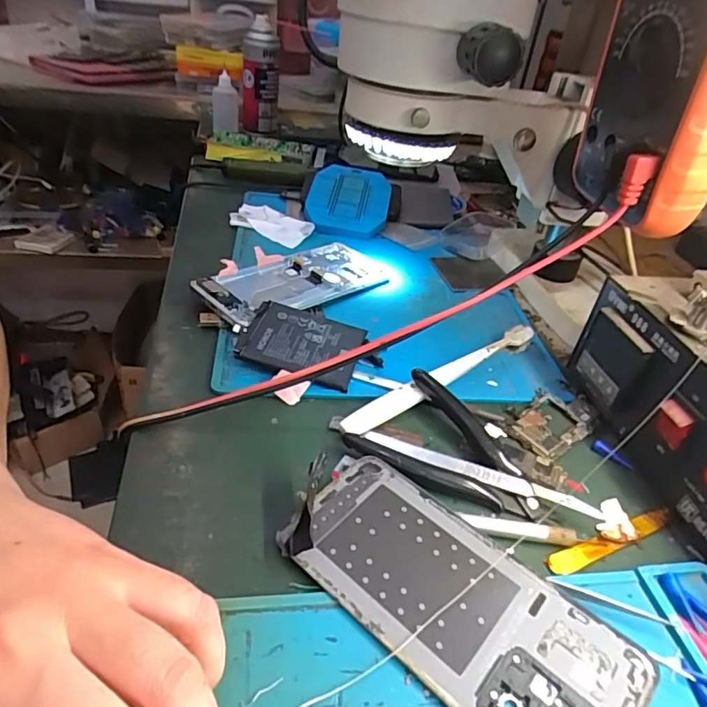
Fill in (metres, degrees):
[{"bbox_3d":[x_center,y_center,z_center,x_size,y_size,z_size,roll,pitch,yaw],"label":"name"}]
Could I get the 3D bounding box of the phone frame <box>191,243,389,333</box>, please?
[{"bbox_3d":[-0.045,-0.060,0.442,0.163,0.016,0.074,-26,47,-37],"label":"phone frame"}]

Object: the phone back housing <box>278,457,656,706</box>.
[{"bbox_3d":[0.043,0.107,0.234,0.161,0.011,0.071,31,42,30],"label":"phone back housing"}]

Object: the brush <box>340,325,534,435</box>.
[{"bbox_3d":[0.063,0.014,0.361,0.176,0.017,0.015,-21,44,-33],"label":"brush"}]

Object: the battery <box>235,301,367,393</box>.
[{"bbox_3d":[-0.035,-0.008,0.367,0.078,0.005,0.063,17,44,2],"label":"battery"}]

